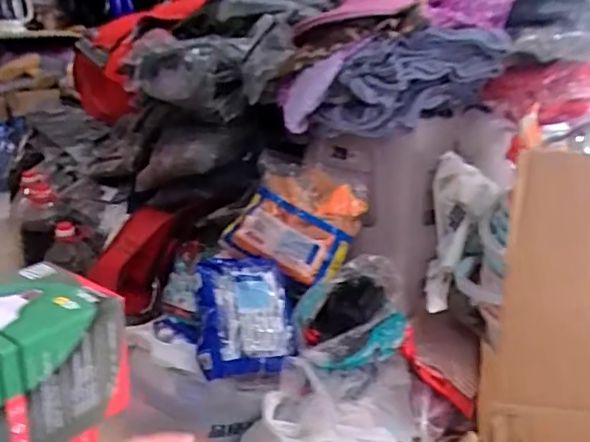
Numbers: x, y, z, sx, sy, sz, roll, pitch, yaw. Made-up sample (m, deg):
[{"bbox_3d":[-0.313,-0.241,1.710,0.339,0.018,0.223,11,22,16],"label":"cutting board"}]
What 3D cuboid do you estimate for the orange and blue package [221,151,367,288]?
[{"bbox_3d":[-0.001,-0.012,1.222,0.253,0.234,0.085,23,-7,11],"label":"orange and blue package"}]

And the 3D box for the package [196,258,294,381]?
[{"bbox_3d":[-0.096,0.175,1.108,0.176,0.224,0.052,-2,-21,-9],"label":"package"}]

